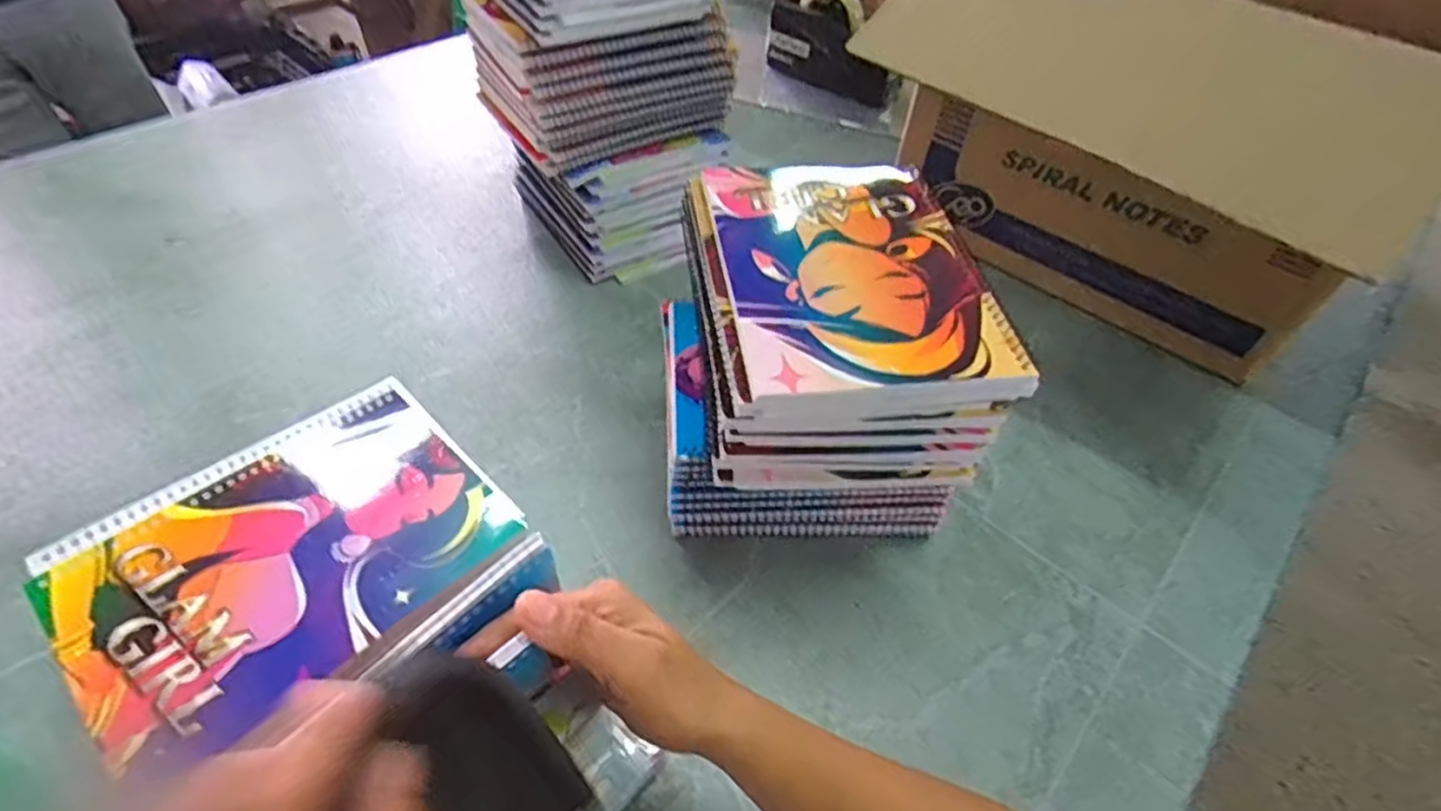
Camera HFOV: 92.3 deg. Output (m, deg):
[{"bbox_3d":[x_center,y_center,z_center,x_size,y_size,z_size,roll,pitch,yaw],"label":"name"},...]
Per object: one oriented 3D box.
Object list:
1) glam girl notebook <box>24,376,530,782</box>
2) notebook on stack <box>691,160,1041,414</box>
[{"bbox_3d":[-0.228,0.073,0.367,0.157,0.009,0.197,37,56,25],"label":"glam girl notebook"},{"bbox_3d":[0.072,-0.079,0.386,0.144,0.021,0.191,-5,49,-9],"label":"notebook on stack"}]

